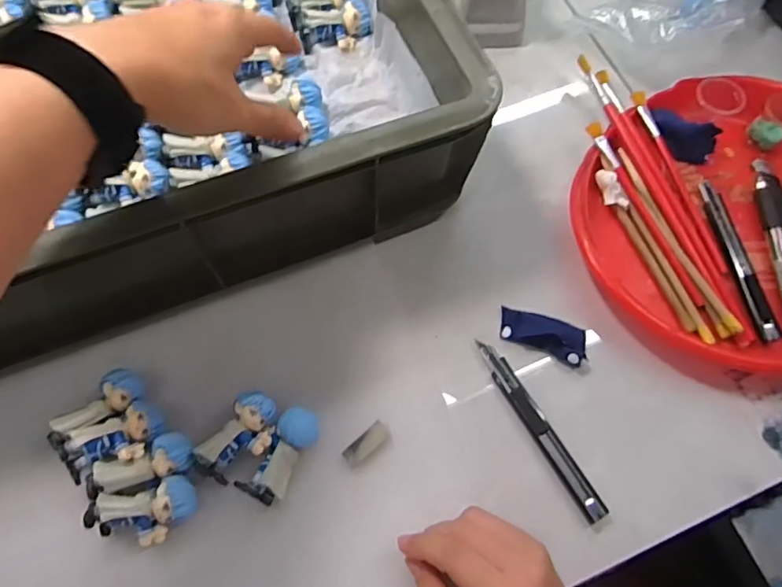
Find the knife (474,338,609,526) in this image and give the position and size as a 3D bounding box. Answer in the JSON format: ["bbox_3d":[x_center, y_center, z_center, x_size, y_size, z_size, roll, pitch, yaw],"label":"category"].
[{"bbox_3d":[0.103,0.093,0.375,0.015,0.008,0.138,-28,72,-10],"label":"knife"}]

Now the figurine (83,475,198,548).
[{"bbox_3d":[-0.155,0.140,0.341,0.064,0.024,0.035,-13,70,-5],"label":"figurine"}]

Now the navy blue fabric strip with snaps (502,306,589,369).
[{"bbox_3d":[0.113,0.031,0.400,0.064,0.014,0.030,19,71,7],"label":"navy blue fabric strip with snaps"}]

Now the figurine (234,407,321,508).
[{"bbox_3d":[-0.071,0.106,0.355,0.026,0.020,0.063,28,72,10],"label":"figurine"}]

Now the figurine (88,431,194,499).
[{"bbox_3d":[-0.161,0.110,0.348,0.063,0.024,0.025,-18,71,-7],"label":"figurine"}]

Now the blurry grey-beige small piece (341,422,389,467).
[{"bbox_3d":[-0.017,0.104,0.368,0.034,0.004,0.014,-41,75,-14],"label":"blurry grey-beige small piece"}]

